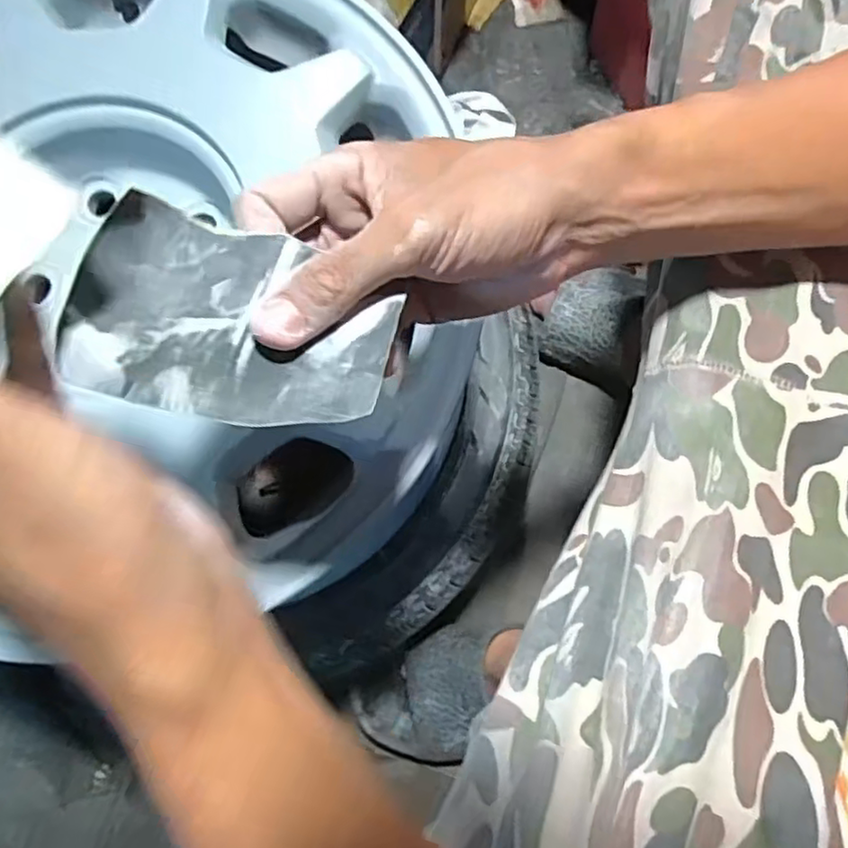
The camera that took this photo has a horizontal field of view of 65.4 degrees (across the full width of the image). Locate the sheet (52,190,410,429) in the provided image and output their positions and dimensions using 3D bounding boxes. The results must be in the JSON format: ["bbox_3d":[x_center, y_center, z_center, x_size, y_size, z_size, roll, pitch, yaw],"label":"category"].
[{"bbox_3d":[-0.061,-0.035,0.222,0.100,0.024,0.068,11,79,3],"label":"sheet"}]

